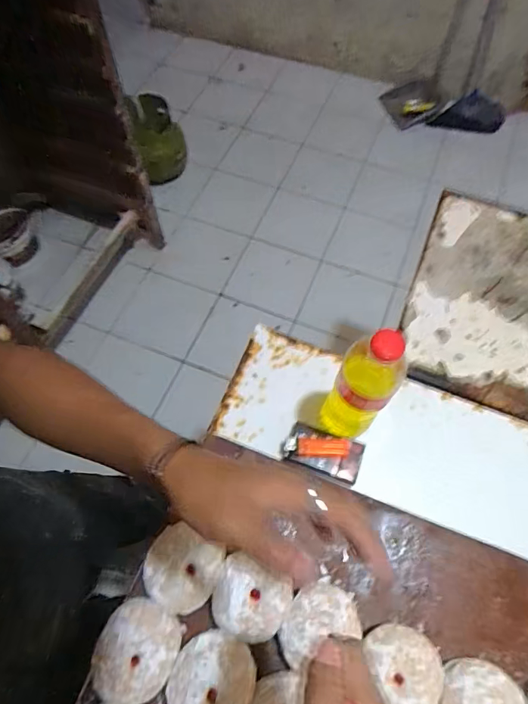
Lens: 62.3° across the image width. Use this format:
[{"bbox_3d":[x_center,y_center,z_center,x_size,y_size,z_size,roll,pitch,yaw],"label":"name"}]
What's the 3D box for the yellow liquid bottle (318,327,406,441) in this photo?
[{"bbox_3d":[0.111,0.045,0.500,0.065,0.226,0.049,21,64,10],"label":"yellow liquid bottle"}]

